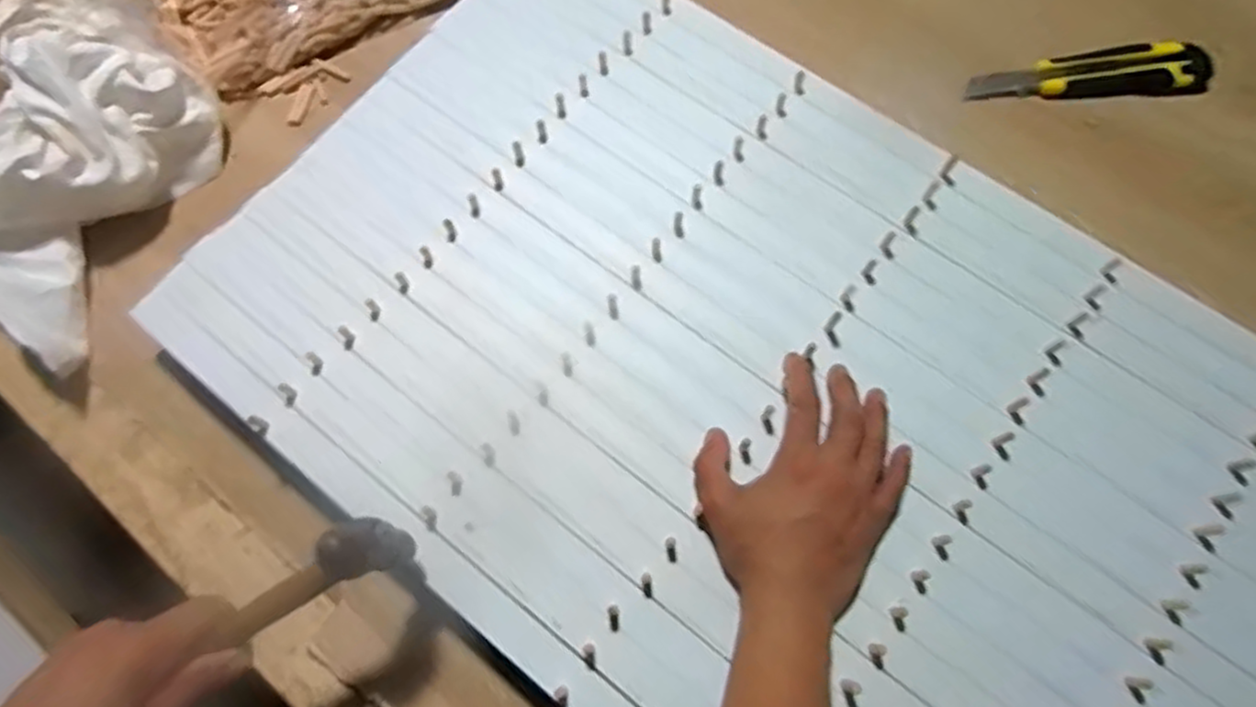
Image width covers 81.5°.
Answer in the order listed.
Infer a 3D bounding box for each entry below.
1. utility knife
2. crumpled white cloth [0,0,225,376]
[{"bbox_3d":[0.381,-0.235,0.606,0.201,0.016,0.044,-4,71,0],"label":"utility knife"},{"bbox_3d":[-0.425,-0.163,0.544,0.163,0.082,0.325,14,71,6],"label":"crumpled white cloth"}]

